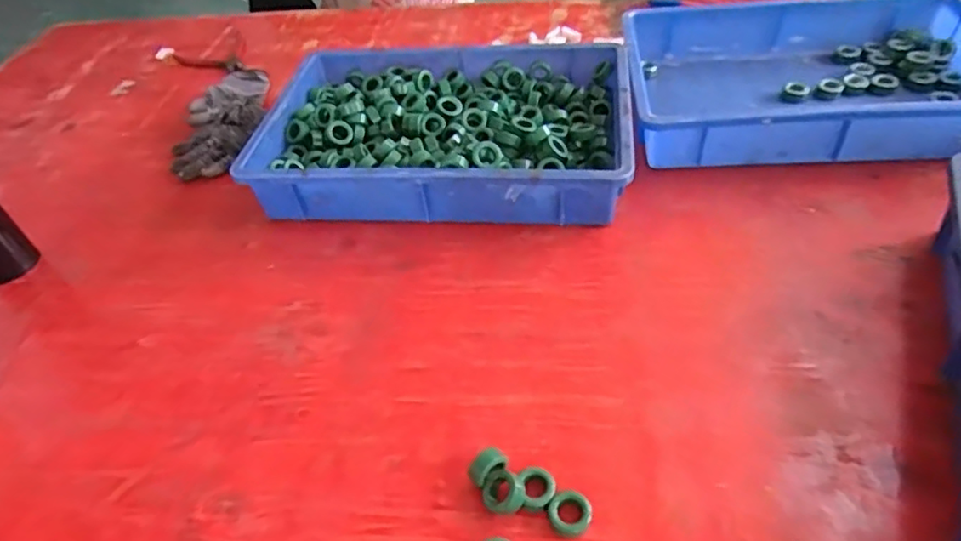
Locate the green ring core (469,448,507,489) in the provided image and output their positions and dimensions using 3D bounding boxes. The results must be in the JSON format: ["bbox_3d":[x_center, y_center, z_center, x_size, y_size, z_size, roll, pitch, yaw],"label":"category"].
[{"bbox_3d":[0.006,0.151,0.464,0.030,0.027,0.017,-30,49,-21],"label":"green ring core"}]

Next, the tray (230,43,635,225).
[{"bbox_3d":[-0.040,-0.182,0.771,0.428,0.080,0.310,0,46,8],"label":"tray"}]

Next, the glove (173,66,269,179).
[{"bbox_3d":[-0.368,-0.225,0.884,0.101,0.035,0.267,-6,45,2],"label":"glove"}]

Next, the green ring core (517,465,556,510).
[{"bbox_3d":[0.043,0.163,0.458,0.027,0.014,0.030,-14,45,-6],"label":"green ring core"}]

